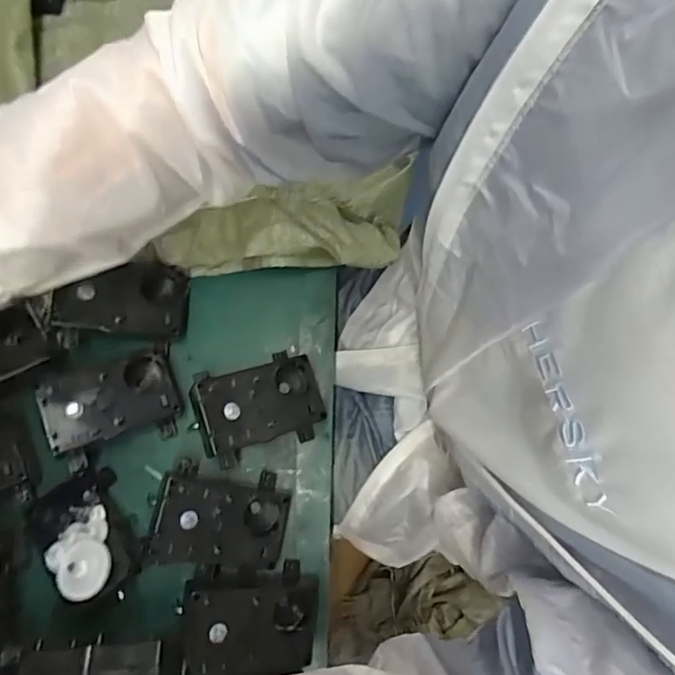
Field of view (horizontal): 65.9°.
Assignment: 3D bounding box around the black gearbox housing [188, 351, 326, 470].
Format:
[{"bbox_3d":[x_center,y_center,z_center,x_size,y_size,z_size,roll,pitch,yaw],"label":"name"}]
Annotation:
[{"bbox_3d":[-0.066,0.057,0.434,0.111,0.044,0.078,-15,80,-28],"label":"black gearbox housing"}]

